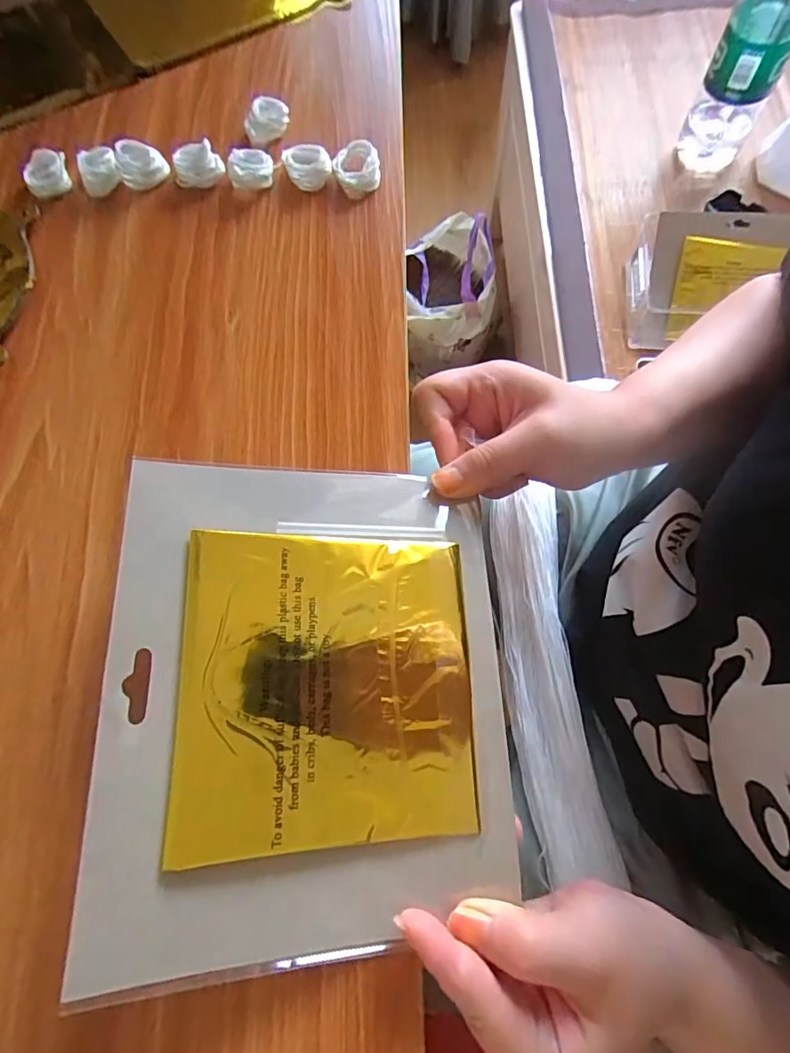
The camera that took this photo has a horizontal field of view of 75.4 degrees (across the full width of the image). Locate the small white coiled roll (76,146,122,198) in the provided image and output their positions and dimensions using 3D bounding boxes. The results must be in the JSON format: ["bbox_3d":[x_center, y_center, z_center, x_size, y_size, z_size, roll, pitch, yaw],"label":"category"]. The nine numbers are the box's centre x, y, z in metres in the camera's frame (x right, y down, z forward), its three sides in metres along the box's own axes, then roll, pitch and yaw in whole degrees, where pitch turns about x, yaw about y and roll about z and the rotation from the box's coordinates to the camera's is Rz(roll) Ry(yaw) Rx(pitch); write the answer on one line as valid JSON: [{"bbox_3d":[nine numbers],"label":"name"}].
[{"bbox_3d":[-0.187,-0.226,0.322,0.024,0.010,0.030,-22,73,-6],"label":"small white coiled roll"}]

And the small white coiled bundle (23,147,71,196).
[{"bbox_3d":[-0.221,-0.223,0.323,0.028,0.010,0.035,-20,73,-6],"label":"small white coiled bundle"}]

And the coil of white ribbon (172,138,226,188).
[{"bbox_3d":[-0.123,-0.226,0.319,0.030,0.015,0.021,-16,72,-4],"label":"coil of white ribbon"}]

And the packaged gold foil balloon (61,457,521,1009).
[{"bbox_3d":[-0.032,0.065,0.218,0.161,0.015,0.191,2,71,-14],"label":"packaged gold foil balloon"}]

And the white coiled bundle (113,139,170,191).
[{"bbox_3d":[-0.159,-0.229,0.321,0.029,0.014,0.023,-25,73,-7],"label":"white coiled bundle"}]

